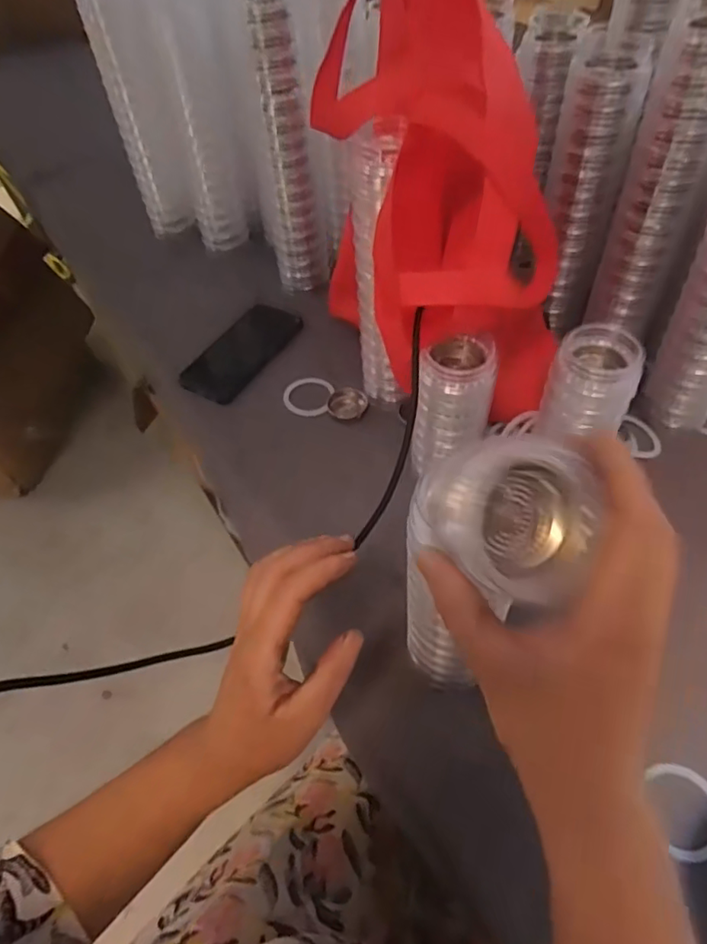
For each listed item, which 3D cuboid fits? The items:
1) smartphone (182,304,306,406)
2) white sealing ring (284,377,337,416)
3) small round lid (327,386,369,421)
[{"bbox_3d":[-0.136,-0.151,0.705,0.074,0.015,0.169,28,55,10],"label":"smartphone"},{"bbox_3d":[-0.052,-0.089,0.662,0.059,0.008,0.063,-2,54,2],"label":"white sealing ring"},{"bbox_3d":[-0.007,-0.078,0.646,0.044,0.005,0.042,-3,64,5],"label":"small round lid"}]

